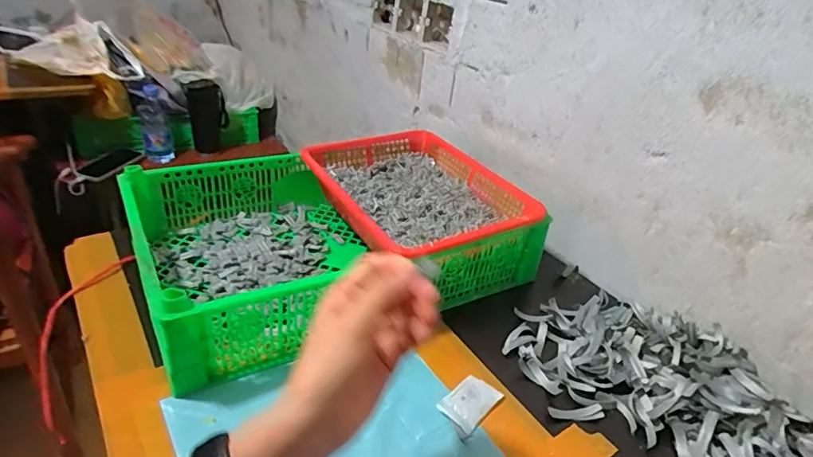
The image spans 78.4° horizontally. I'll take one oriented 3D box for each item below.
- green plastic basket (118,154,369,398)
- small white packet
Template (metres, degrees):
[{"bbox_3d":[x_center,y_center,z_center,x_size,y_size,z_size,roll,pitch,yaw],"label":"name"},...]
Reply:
[{"bbox_3d":[-0.168,0.020,0.591,0.259,0.104,0.283,-12,36,-30],"label":"green plastic basket"},{"bbox_3d":[0.061,0.171,0.488,0.040,0.008,0.073,27,36,29],"label":"small white packet"}]

